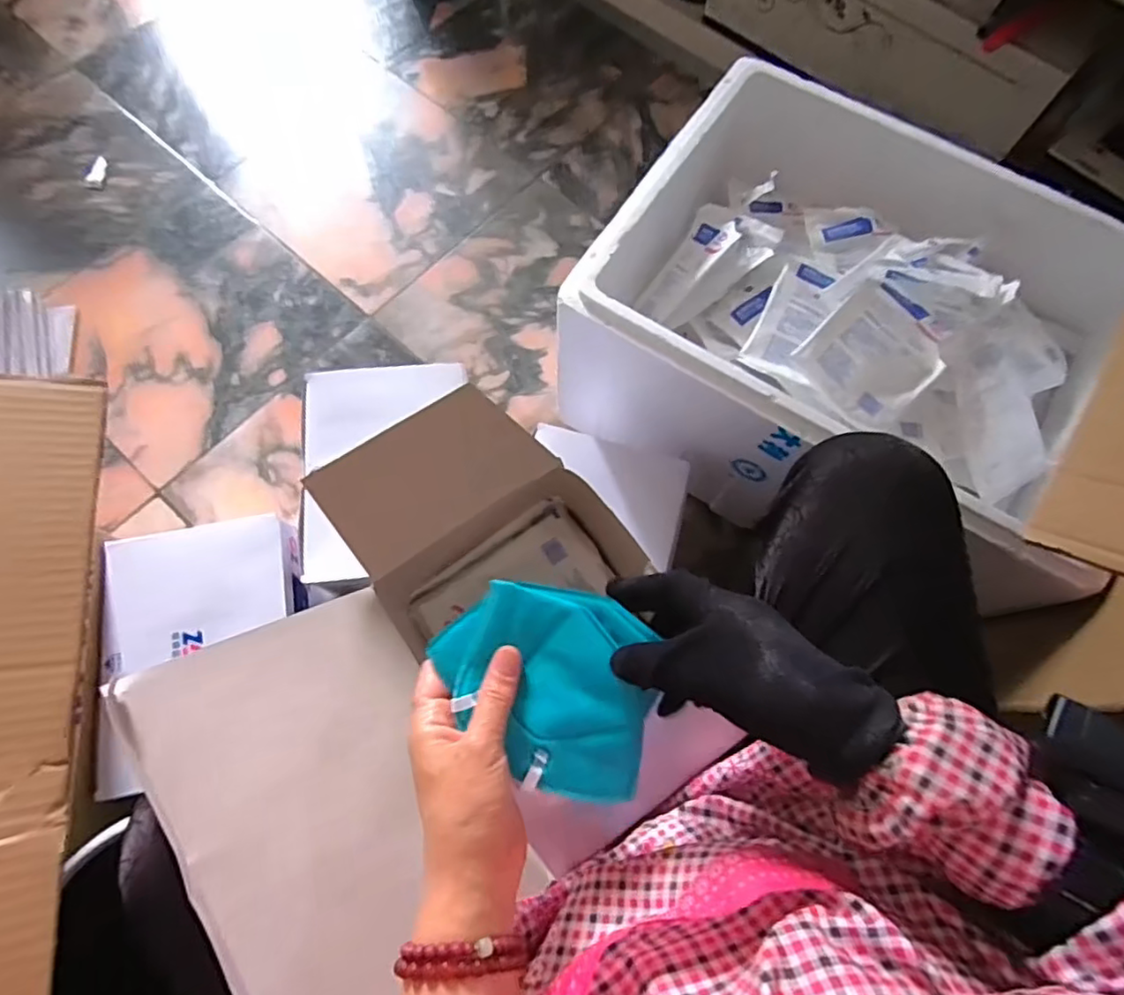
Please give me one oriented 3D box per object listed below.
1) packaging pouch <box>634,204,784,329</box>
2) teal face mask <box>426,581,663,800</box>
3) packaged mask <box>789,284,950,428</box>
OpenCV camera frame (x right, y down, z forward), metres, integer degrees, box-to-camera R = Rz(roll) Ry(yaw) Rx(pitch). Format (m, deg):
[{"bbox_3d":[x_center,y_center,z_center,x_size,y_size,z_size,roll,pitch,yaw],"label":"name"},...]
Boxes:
[{"bbox_3d":[0.169,-0.288,0.773,0.168,0.050,0.127,-49,45,12],"label":"packaging pouch"},{"bbox_3d":[-0.014,0.112,0.378,0.132,0.017,0.112,8,87,12],"label":"teal face mask"},{"bbox_3d":[0.337,-0.154,0.674,0.136,0.034,0.118,-39,77,-13],"label":"packaged mask"}]

